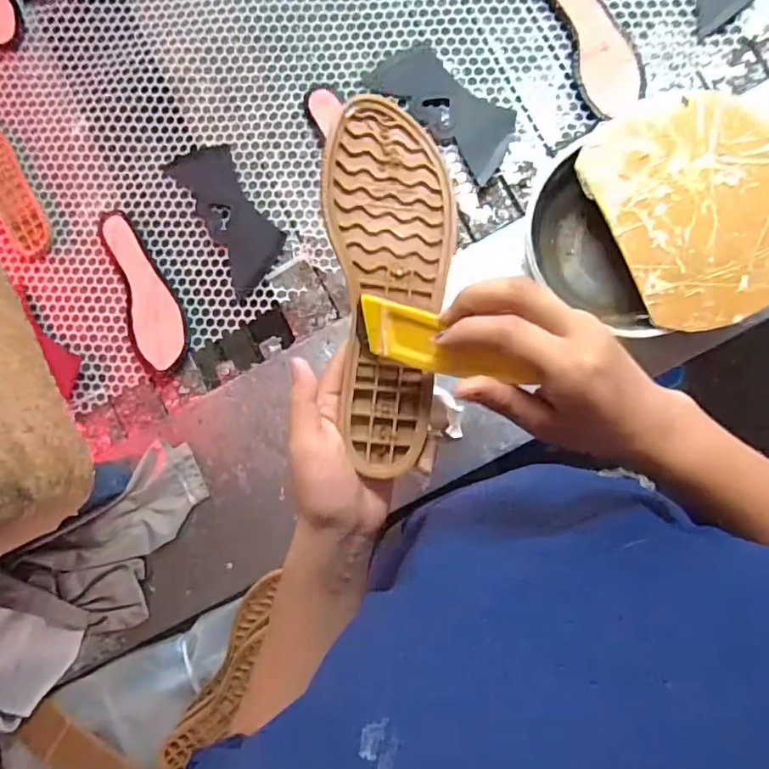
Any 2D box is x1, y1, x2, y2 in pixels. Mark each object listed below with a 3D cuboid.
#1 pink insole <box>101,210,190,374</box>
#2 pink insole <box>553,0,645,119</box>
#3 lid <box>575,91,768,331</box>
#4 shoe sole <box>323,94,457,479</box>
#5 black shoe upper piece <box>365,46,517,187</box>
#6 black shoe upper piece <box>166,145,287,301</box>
[{"bbox_3d":[-0.320,-0.129,0.726,0.081,0.018,0.230,-16,85,7],"label":"pink insole"},{"bbox_3d":[0.261,-0.435,0.666,0.075,0.014,0.216,-19,85,7],"label":"pink insole"},{"bbox_3d":[0.329,-0.186,0.553,0.188,0.008,0.238,-26,84,6],"label":"lid"},{"bbox_3d":[0.008,-0.065,0.360,0.081,0.023,0.238,-3,87,-10],"label":"shoe sole"},{"bbox_3d":[0.078,-0.357,0.688,0.210,0.014,0.088,44,93,7],"label":"black shoe upper piece"},{"bbox_3d":[-0.209,-0.231,0.723,0.090,0.005,0.214,-31,84,5],"label":"black shoe upper piece"}]

